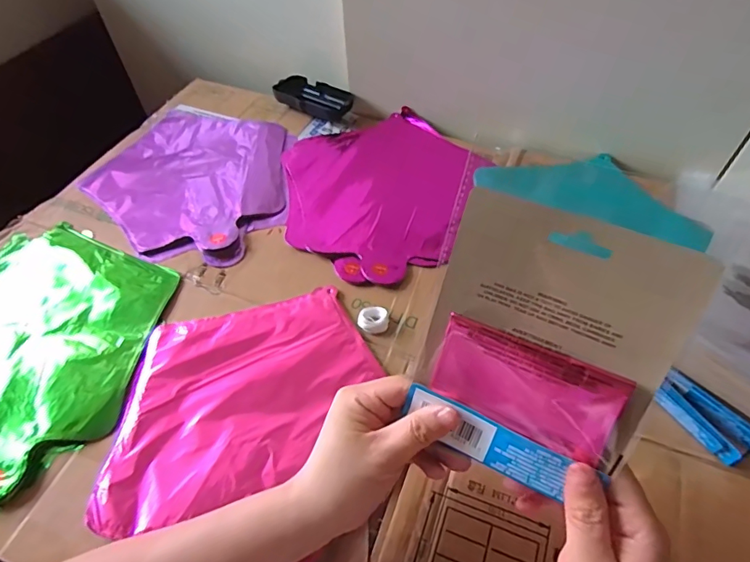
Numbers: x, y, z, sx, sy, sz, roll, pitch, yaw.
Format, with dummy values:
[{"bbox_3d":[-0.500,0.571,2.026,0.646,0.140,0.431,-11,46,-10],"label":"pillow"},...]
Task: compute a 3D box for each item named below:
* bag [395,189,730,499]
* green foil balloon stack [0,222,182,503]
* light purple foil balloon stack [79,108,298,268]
[{"bbox_3d":[0.081,0.038,0.245,0.112,0.146,0.008,22,24,20],"label":"bag"},{"bbox_3d":[-0.317,0.061,0.417,0.238,0.012,0.251,20,56,16],"label":"green foil balloon stack"},{"bbox_3d":[-0.204,-0.124,0.558,0.238,0.005,0.226,21,56,16],"label":"light purple foil balloon stack"}]

